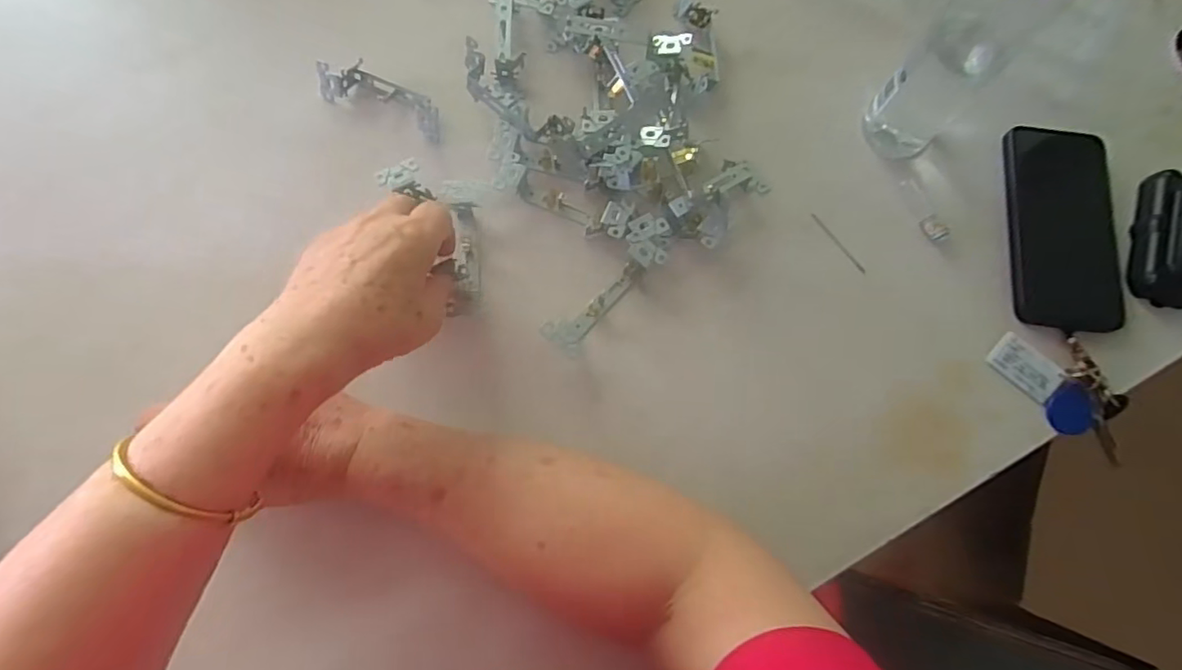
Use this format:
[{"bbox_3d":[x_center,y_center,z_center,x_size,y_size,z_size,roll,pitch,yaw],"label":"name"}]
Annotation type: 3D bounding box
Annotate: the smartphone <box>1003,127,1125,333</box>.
[{"bbox_3d":[0.365,-0.083,0.438,0.080,0.012,0.160,7,76,2],"label":"smartphone"}]

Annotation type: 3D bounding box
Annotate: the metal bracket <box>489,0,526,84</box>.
[{"bbox_3d":[-0.070,-0.249,0.473,0.025,0.028,0.071,-5,76,-1],"label":"metal bracket"}]

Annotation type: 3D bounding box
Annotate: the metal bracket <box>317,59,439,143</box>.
[{"bbox_3d":[-0.165,-0.192,0.458,0.105,0.026,0.035,22,77,6],"label":"metal bracket"}]

